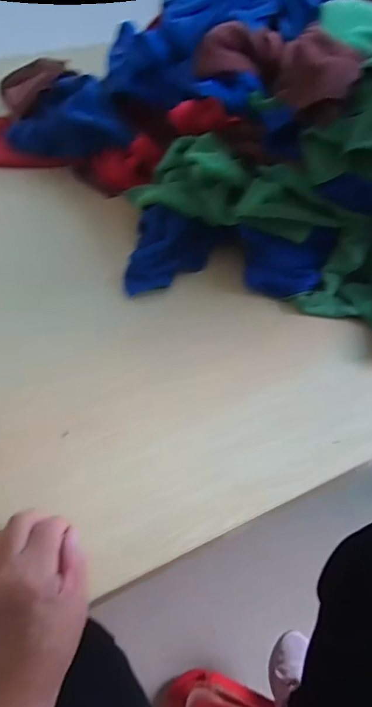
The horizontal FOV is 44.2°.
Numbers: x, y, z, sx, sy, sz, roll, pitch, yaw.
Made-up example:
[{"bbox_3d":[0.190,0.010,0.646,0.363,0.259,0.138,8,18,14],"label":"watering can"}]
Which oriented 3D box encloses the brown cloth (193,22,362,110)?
[{"bbox_3d":[0.101,-0.347,0.557,0.120,0.067,0.206,-16,52,-14],"label":"brown cloth"}]

